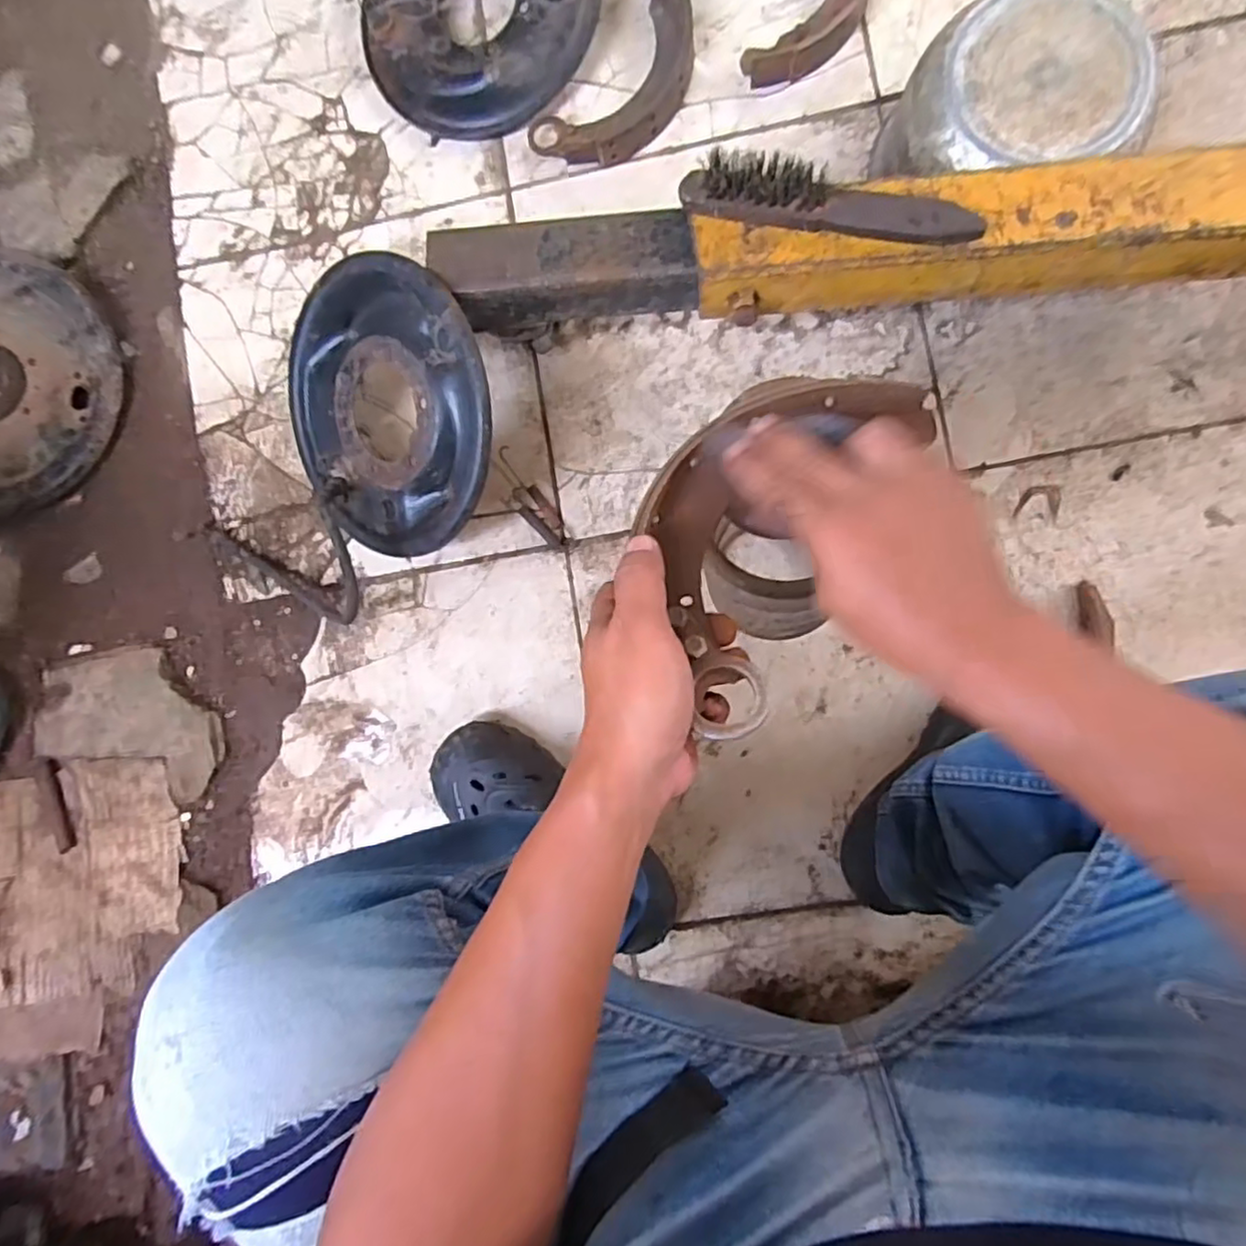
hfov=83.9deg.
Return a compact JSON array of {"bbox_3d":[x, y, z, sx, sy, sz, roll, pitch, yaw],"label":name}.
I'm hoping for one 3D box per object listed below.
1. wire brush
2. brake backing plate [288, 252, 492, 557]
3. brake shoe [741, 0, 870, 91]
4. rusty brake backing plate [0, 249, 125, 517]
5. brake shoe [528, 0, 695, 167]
[{"bbox_3d":[0.160,-0.327,0.539,0.229,0.036,0.035,12,88,7],"label":"wire brush"},{"bbox_3d":[-0.226,-0.202,0.671,0.262,0.038,0.259,11,111,29],"label":"brake backing plate"},{"bbox_3d":[0.207,-0.667,0.725,0.103,0.037,0.220,22,91,7],"label":"brake shoe"},{"bbox_3d":[-0.736,-0.277,0.807,0.297,0.054,0.288,0,88,6],"label":"rusty brake backing plate"},{"bbox_3d":[0.006,-0.582,0.744,0.115,0.034,0.219,39,92,6],"label":"brake shoe"}]

